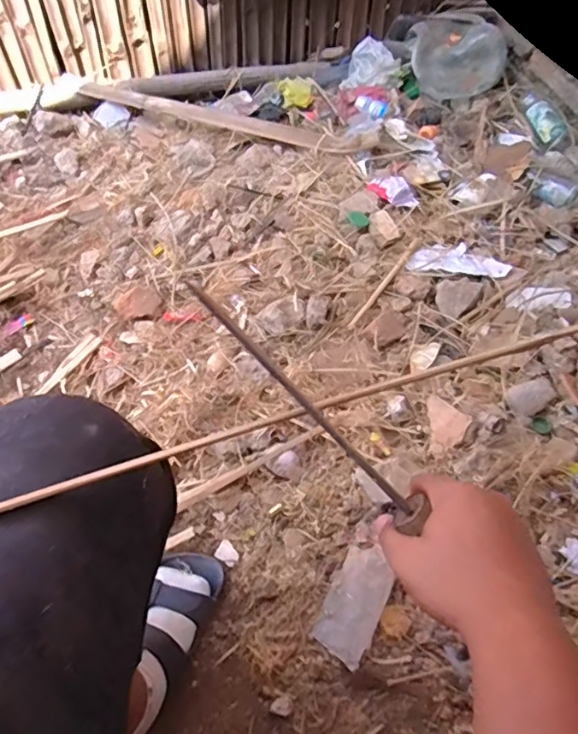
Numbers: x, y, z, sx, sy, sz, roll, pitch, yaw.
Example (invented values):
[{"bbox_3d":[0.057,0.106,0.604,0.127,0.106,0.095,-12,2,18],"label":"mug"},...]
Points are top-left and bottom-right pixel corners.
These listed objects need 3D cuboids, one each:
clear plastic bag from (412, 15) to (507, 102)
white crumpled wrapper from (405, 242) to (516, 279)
[{"bbox_3d":[0.411,-0.774,1.382,0.231,0.104,0.234,10,57,4],"label":"clear plastic bag"},{"bbox_3d":[0.317,-0.206,1.064,0.187,0.015,0.091,1,57,-2],"label":"white crumpled wrapper"}]

